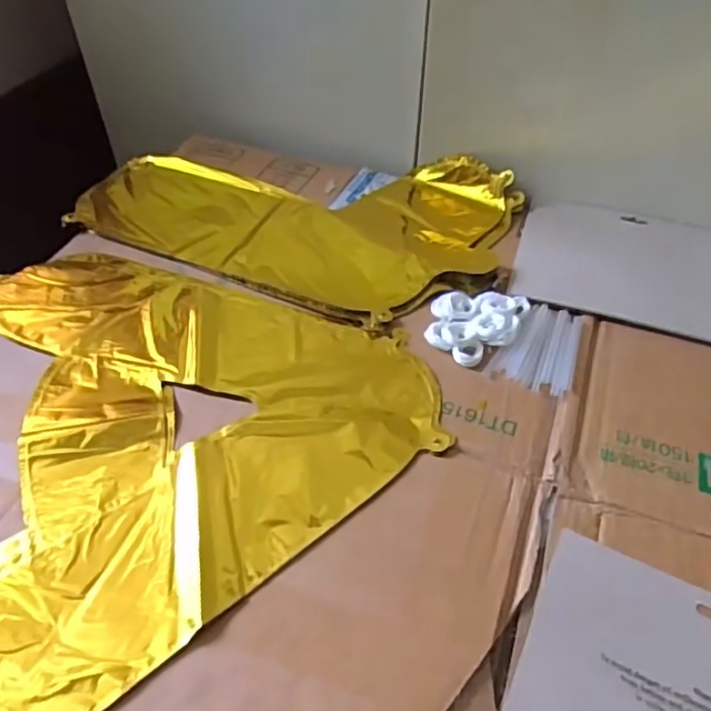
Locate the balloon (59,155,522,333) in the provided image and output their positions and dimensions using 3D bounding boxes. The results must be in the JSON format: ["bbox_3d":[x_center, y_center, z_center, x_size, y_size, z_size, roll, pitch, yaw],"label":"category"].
[{"bbox_3d":[-0.060,-0.144,0.631,0.399,0.042,0.240,19,50,16],"label":"balloon"}]

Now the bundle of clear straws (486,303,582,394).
[{"bbox_3d":[0.147,-0.008,0.495,0.059,0.008,0.087,21,51,17],"label":"bundle of clear straws"}]

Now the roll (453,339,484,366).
[{"bbox_3d":[0.088,-0.003,0.490,0.023,0.005,0.024,0,48,0],"label":"roll"}]

